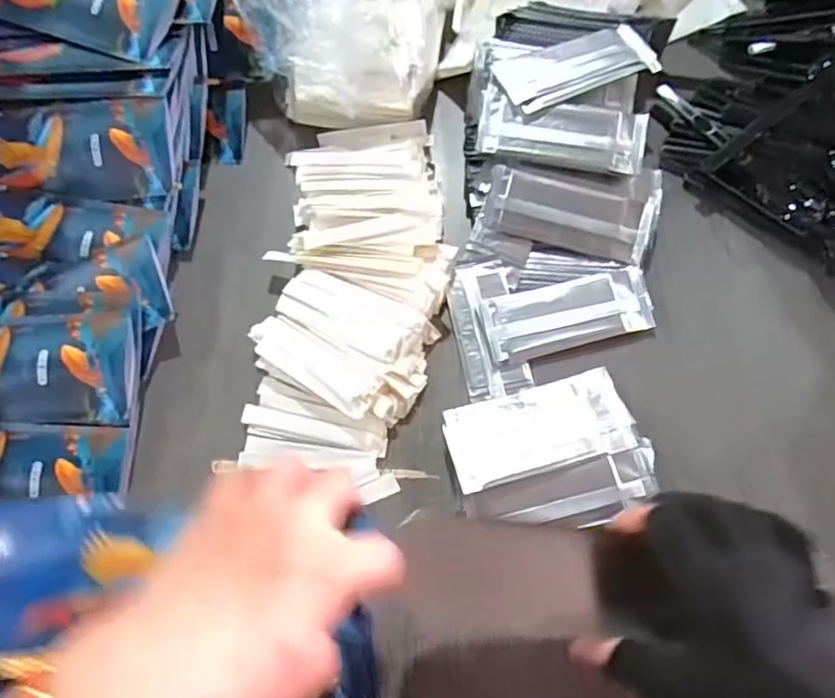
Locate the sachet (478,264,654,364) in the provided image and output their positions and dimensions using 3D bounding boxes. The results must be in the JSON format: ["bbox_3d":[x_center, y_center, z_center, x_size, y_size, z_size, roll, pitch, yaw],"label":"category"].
[{"bbox_3d":[0.110,-0.026,0.435,0.121,0.011,0.048,-14,70,-5],"label":"sachet"}]

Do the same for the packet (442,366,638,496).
[{"bbox_3d":[0.083,0.052,0.402,0.126,0.017,0.059,-15,70,-5],"label":"packet"}]

